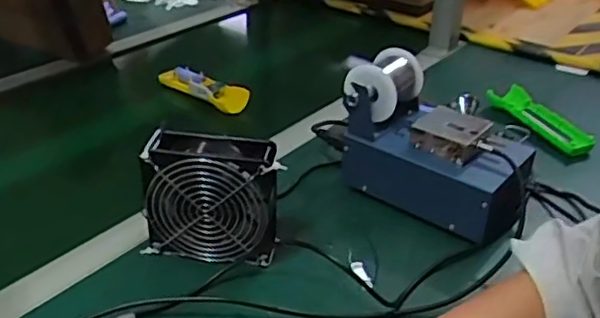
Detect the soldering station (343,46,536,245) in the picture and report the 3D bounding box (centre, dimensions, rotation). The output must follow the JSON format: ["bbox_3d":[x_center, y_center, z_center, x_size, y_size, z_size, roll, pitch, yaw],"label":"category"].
[{"bbox_3d":[0.153,-0.017,0.682,0.202,0.142,0.110,25,38,35],"label":"soldering station"}]

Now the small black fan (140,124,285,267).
[{"bbox_3d":[-0.083,0.037,0.590,0.125,0.117,0.047,6,32,3],"label":"small black fan"}]

